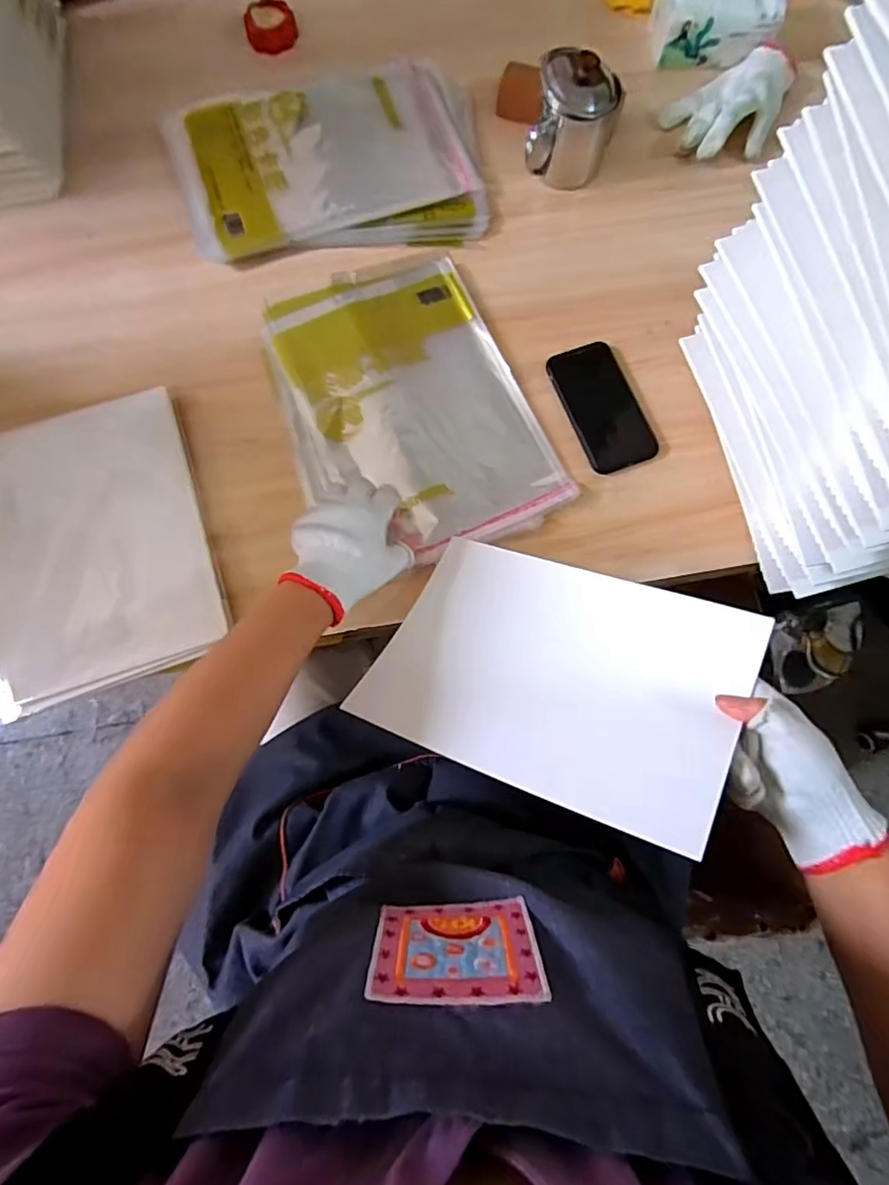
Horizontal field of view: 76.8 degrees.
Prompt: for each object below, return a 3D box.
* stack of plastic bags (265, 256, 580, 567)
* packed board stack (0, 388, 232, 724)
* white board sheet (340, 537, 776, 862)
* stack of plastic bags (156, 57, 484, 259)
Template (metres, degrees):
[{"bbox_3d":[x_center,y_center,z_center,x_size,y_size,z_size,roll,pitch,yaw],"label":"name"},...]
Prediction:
[{"bbox_3d":[-0.046,-0.202,0.614,0.247,0.021,0.356,-26,80,-7],"label":"stack of plastic bags"},{"bbox_3d":[-0.362,-0.047,0.571,0.231,0.015,0.288,-19,79,-5],"label":"packed board stack"},{"bbox_3d":[0.093,0.068,0.482,0.291,0.045,0.196,19,78,18],"label":"white board sheet"},{"bbox_3d":[-0.140,-0.522,0.675,0.363,0.019,0.251,-7,78,-3],"label":"stack of plastic bags"}]

